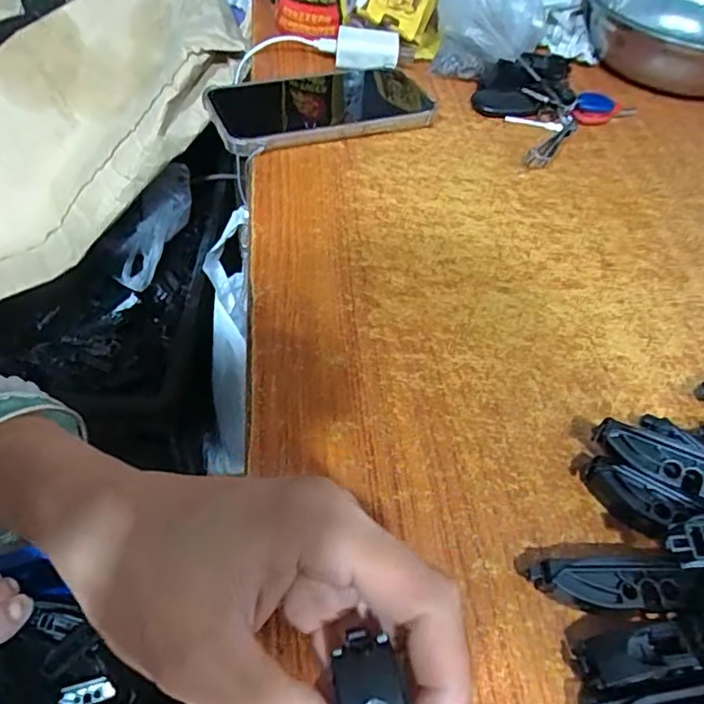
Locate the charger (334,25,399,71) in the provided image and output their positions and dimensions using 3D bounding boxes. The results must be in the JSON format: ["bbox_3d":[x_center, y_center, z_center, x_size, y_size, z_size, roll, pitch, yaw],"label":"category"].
[{"bbox_3d":[0.014,-0.261,0.494,0.053,0.018,0.053,9,49,2],"label":"charger"}]

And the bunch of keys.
[{"bbox_3d":[0.158,-0.208,0.473,0.140,0.029,0.112,-26,56,-26],"label":"bunch of keys"}]

